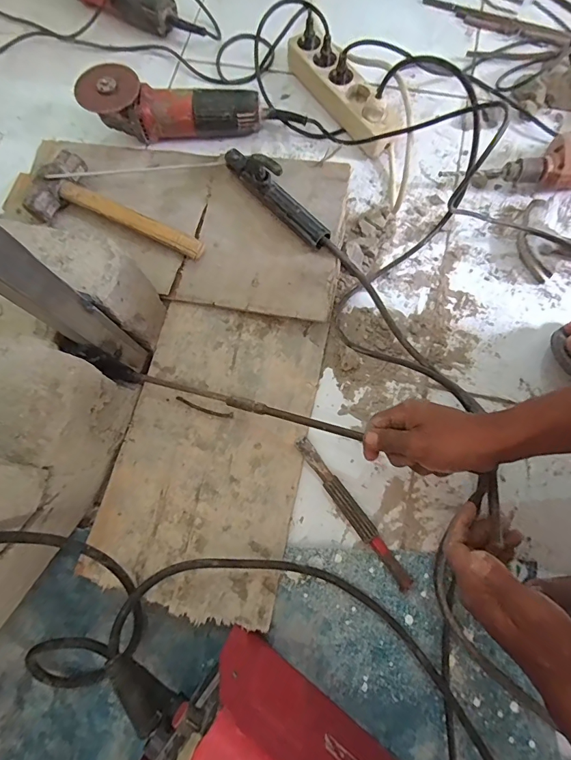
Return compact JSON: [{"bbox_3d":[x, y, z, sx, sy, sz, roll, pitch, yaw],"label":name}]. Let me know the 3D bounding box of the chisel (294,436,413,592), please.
[{"bbox_3d":[0.079,0.158,0.494,0.020,0.015,0.210,-36,77,-7],"label":"chisel"}]

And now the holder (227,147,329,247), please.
[{"bbox_3d":[-0.015,-0.256,0.556,0.037,0.052,0.200,-44,78,-9],"label":"holder"}]

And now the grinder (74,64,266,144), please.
[{"bbox_3d":[-0.169,-0.418,0.628,0.267,0.087,0.074,3,75,3],"label":"grinder"}]

